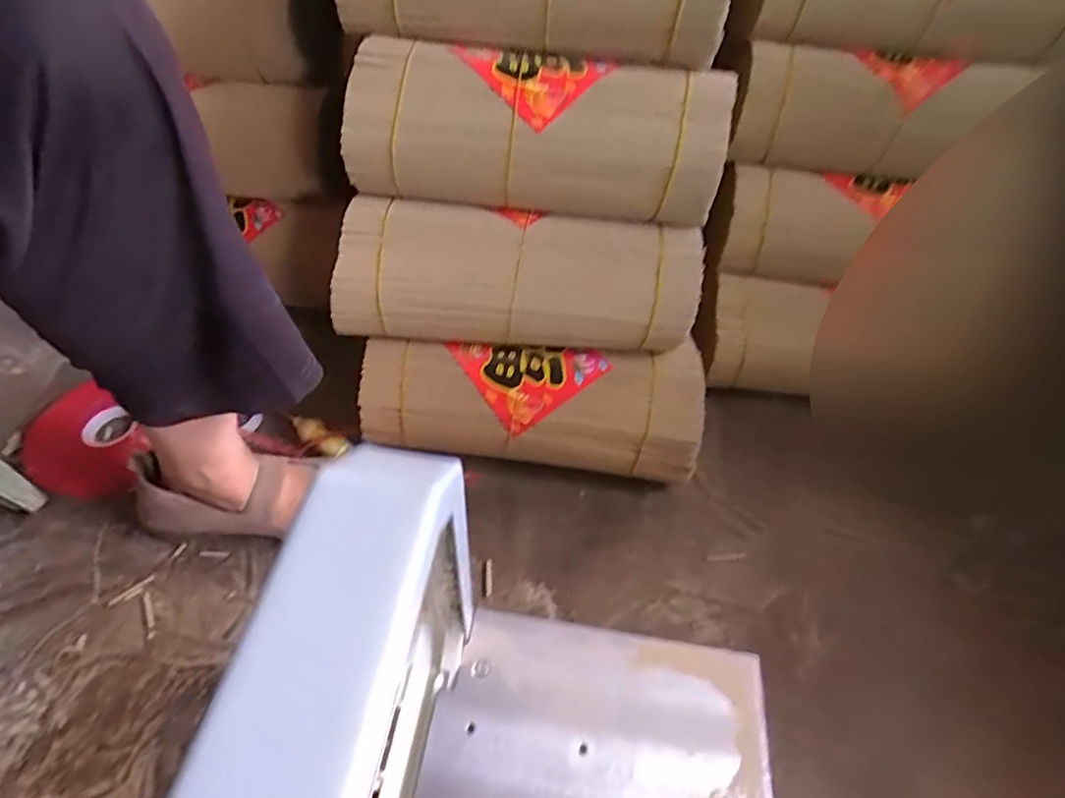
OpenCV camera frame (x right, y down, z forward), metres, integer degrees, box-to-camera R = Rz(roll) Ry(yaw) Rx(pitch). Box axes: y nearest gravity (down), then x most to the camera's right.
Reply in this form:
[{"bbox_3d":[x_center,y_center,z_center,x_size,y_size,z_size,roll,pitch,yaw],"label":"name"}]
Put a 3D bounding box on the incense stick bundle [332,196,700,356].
[{"bbox_3d":[-0.013,-0.104,0.506,0.316,0.096,0.098,2,53,0],"label":"incense stick bundle"}]

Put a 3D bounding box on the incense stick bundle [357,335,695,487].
[{"bbox_3d":[0.000,0.012,0.532,0.307,0.100,0.091,5,53,2],"label":"incense stick bundle"}]

